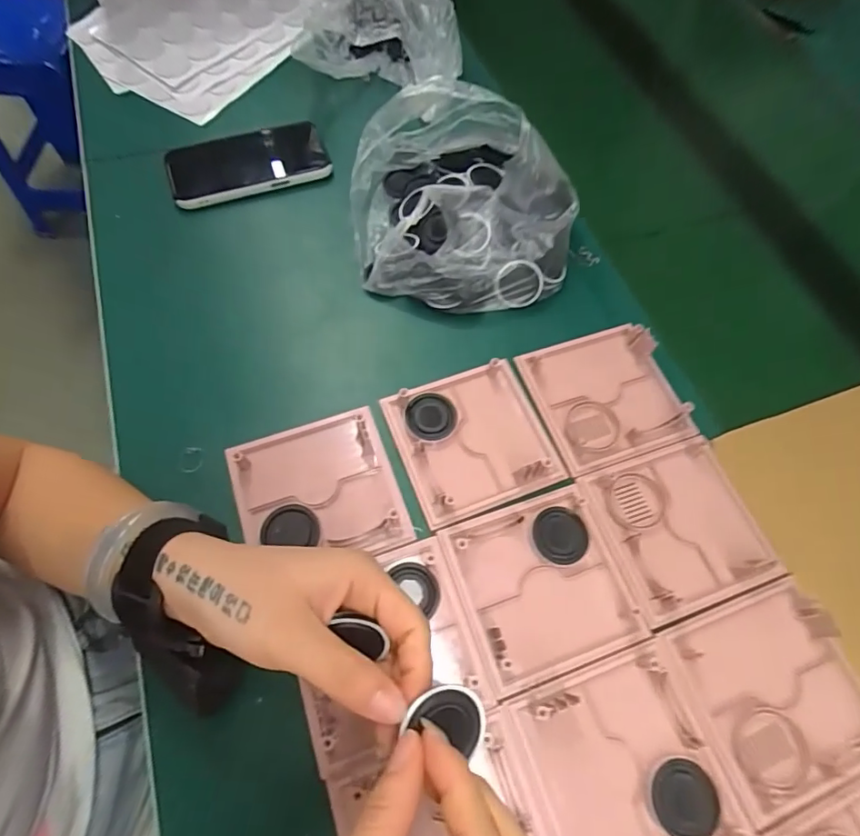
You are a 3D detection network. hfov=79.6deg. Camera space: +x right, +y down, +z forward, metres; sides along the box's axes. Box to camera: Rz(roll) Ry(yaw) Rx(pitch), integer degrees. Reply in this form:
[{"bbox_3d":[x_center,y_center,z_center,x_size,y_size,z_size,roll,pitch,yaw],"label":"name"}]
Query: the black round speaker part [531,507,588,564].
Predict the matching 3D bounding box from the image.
[{"bbox_3d":[0.089,0.080,0.352,0.035,0.005,0.037,1,64,-2],"label":"black round speaker part"}]

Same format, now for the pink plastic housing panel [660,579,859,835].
[{"bbox_3d":[0.211,0.166,0.312,0.100,0.013,0.104,-17,66,-10],"label":"pink plastic housing panel"}]

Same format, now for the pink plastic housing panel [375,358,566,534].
[{"bbox_3d":[0.031,0.013,0.377,0.106,0.020,0.106,-19,66,-11],"label":"pink plastic housing panel"}]

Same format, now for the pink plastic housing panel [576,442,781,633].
[{"bbox_3d":[0.173,0.073,0.355,0.102,0.013,0.108,-17,66,-10],"label":"pink plastic housing panel"}]

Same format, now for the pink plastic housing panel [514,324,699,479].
[{"bbox_3d":[0.135,-0.020,0.397,0.103,0.016,0.107,-18,66,-10],"label":"pink plastic housing panel"}]

